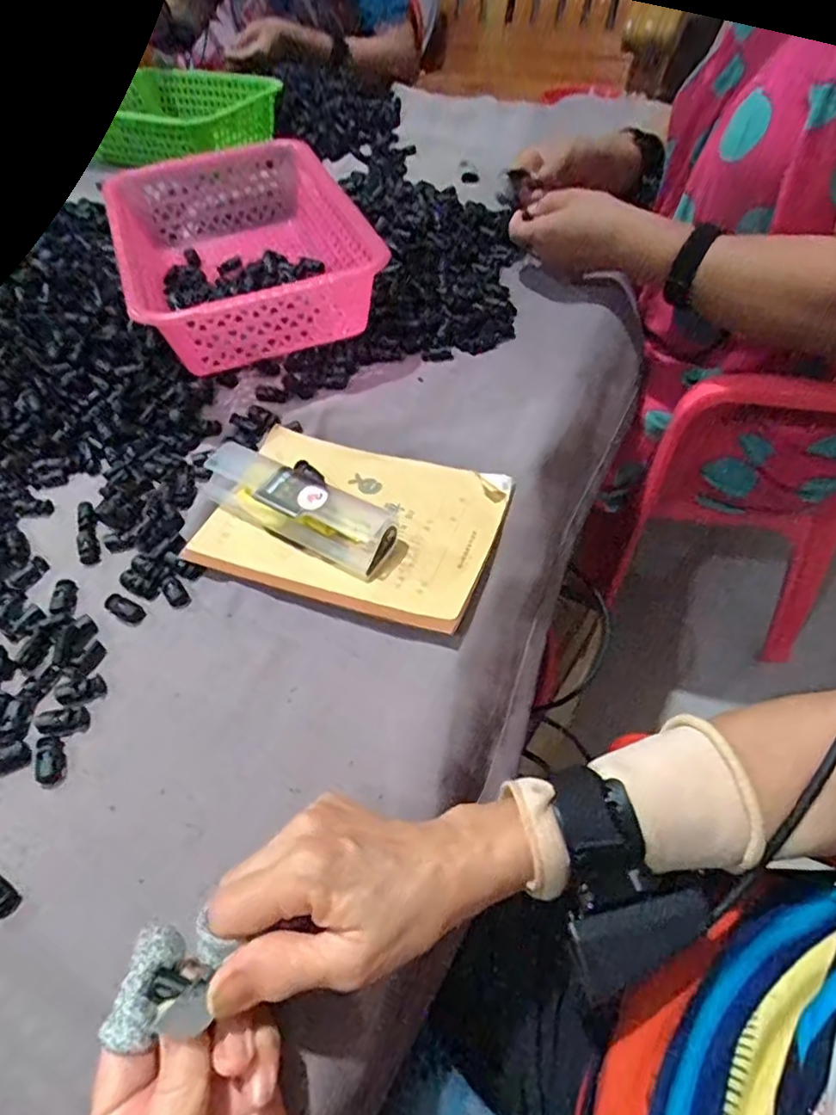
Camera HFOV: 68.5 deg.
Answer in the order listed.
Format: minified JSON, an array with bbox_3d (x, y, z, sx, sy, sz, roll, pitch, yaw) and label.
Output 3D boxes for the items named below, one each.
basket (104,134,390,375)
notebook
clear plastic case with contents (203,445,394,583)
[{"bbox_3d":[-0.168,-0.286,0.593,0.206,0.103,0.291,-18,52,-12],"label":"basket"},{"bbox_3d":[-0.048,-0.028,0.455,0.205,0.026,0.145,16,52,15],"label":"notebook"},{"bbox_3d":[-0.090,-0.040,0.444,0.158,0.032,0.041,25,55,22],"label":"clear plastic case with contents"}]

